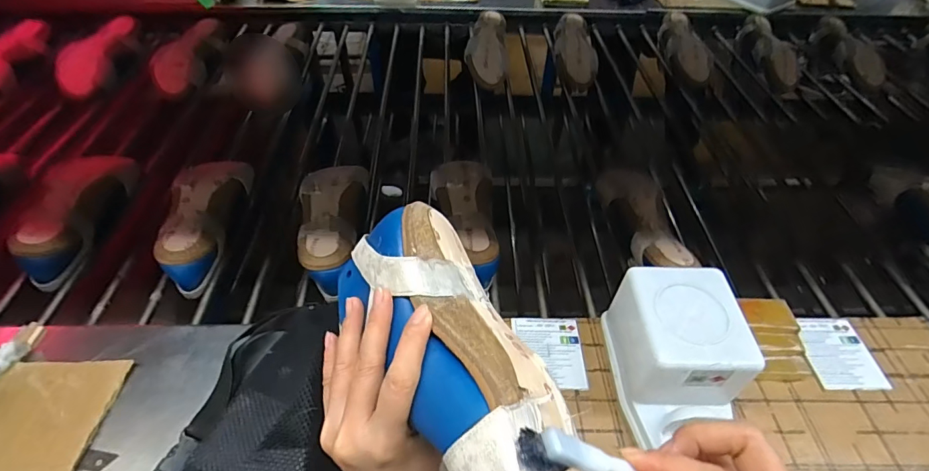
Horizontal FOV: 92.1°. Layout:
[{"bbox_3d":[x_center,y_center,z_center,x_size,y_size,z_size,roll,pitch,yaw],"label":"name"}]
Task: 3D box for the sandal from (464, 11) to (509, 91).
[{"bbox_3d":[0.051,-0.429,1.007,0.094,0.049,0.245,2,60,1],"label":"sandal"}]

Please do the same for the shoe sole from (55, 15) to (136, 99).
[{"bbox_3d":[-0.786,-0.391,0.960,0.089,0.050,0.247,7,62,5],"label":"shoe sole"}]

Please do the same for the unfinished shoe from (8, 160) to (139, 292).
[{"bbox_3d":[-0.571,-0.039,0.657,0.082,0.070,0.248,-2,48,-3],"label":"unfinished shoe"}]

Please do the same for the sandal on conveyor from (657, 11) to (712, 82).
[{"bbox_3d":[0.496,-0.429,1.032,0.084,0.071,0.254,2,48,1],"label":"sandal on conveyor"}]

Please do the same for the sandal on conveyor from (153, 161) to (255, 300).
[{"bbox_3d":[-0.375,-0.023,0.655,0.085,0.082,0.239,-4,48,-4],"label":"sandal on conveyor"}]

